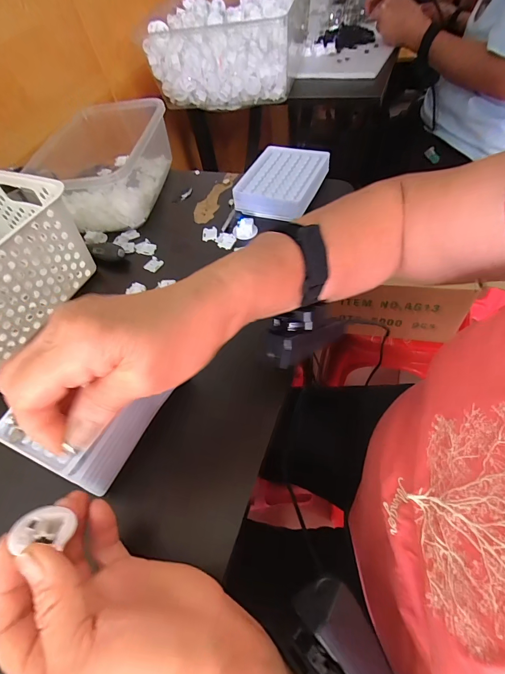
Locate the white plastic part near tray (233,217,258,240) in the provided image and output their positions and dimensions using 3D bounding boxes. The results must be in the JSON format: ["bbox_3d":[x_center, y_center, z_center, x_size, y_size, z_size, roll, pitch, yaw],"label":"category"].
[{"bbox_3d":[-0.010,-0.146,0.454,0.031,0.022,0.021,-9,54,2],"label":"white plastic part near tray"}]

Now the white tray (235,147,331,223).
[{"bbox_3d":[0.041,-0.218,0.493,0.103,0.045,0.125,19,58,16],"label":"white tray"}]

